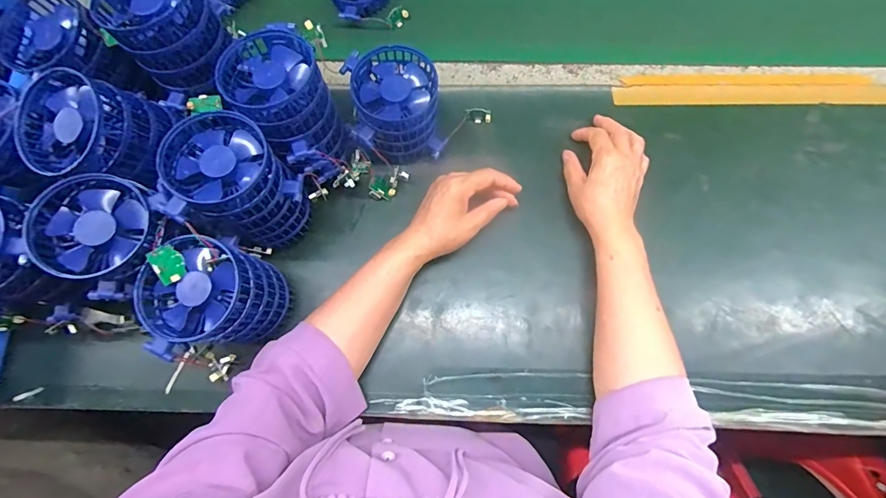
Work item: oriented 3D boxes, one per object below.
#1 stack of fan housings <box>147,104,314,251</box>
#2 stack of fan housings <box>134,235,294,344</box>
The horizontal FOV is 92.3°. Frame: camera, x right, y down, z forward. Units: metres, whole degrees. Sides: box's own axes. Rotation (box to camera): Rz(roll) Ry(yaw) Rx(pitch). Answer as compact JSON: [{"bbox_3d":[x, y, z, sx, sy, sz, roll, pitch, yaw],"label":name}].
[{"bbox_3d":[-0.203,-0.058,0.446,0.109,0.155,0.096,-27,75,-5],"label":"stack of fan housings"},{"bbox_3d":[-0.215,0.053,0.423,0.092,0.121,0.106,27,77,9],"label":"stack of fan housings"}]

